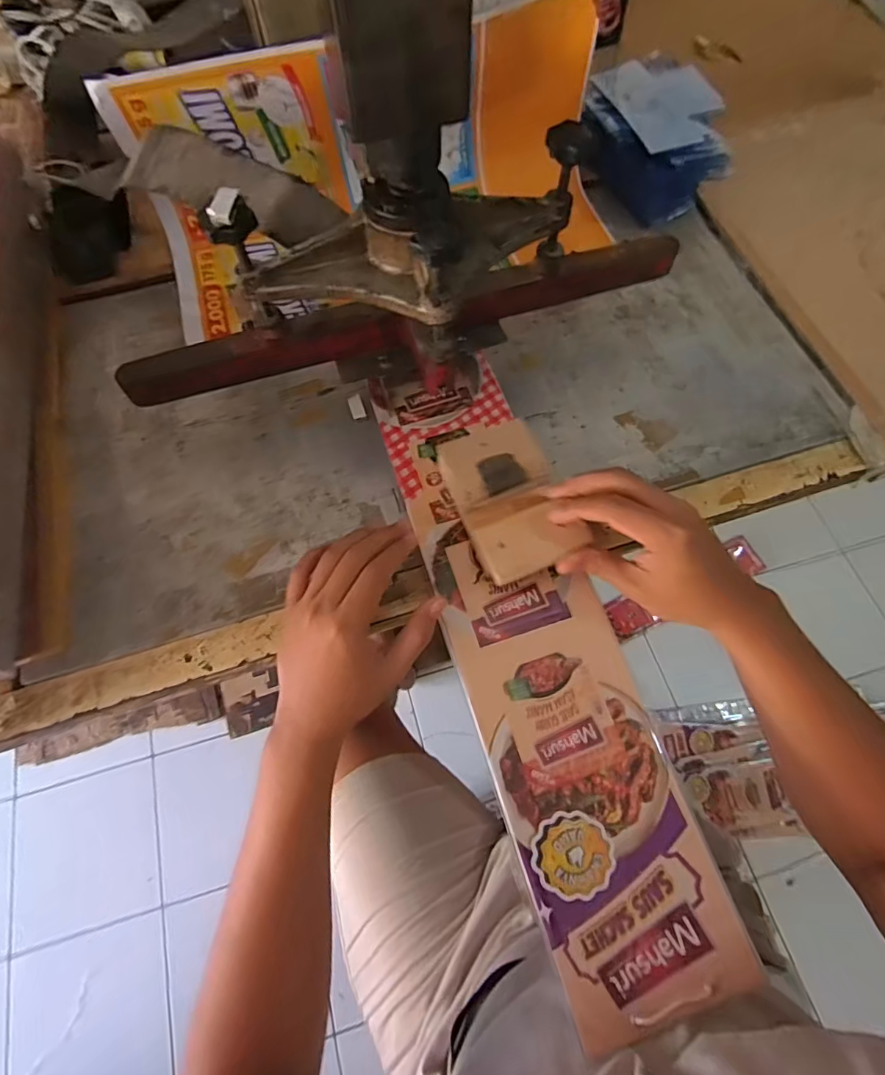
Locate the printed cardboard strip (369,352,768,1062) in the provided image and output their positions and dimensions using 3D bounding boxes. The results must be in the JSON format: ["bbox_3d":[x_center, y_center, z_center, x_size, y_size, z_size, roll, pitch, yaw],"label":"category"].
[{"bbox_3d":[0.067,0.073,0.419,0.130,0.011,0.514,-18,70,-8],"label":"printed cardboard strip"}]

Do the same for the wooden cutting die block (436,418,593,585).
[{"bbox_3d":[0.051,-0.034,0.418,0.081,0.016,0.131,-22,68,-9],"label":"wooden cutting die block"}]

